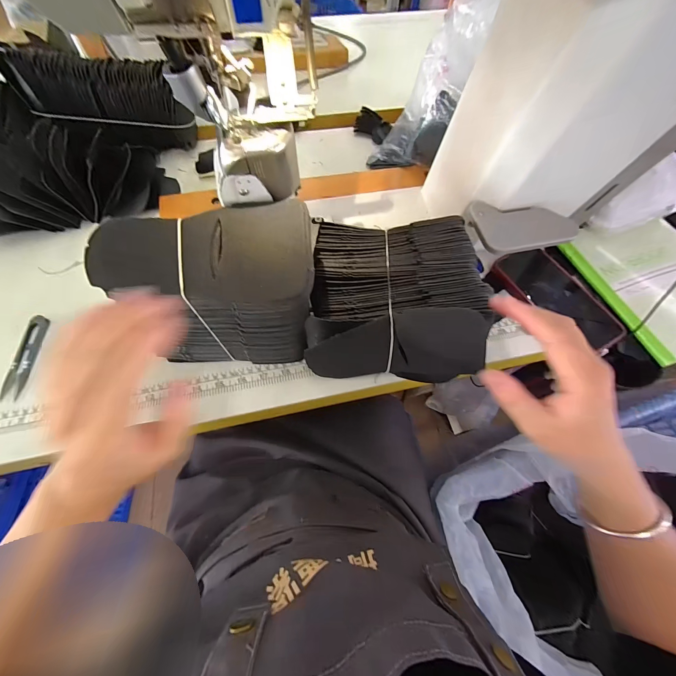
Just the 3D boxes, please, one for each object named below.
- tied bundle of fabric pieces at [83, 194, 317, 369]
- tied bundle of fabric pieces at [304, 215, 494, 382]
[{"bbox_3d":[-0.110,-0.047,0.300,0.174,0.142,0.104,0,62,-1],"label":"tied bundle of fabric pieces"},{"bbox_3d":[0.057,-0.035,0.326,0.169,0.106,0.166,1,62,0],"label":"tied bundle of fabric pieces"}]

